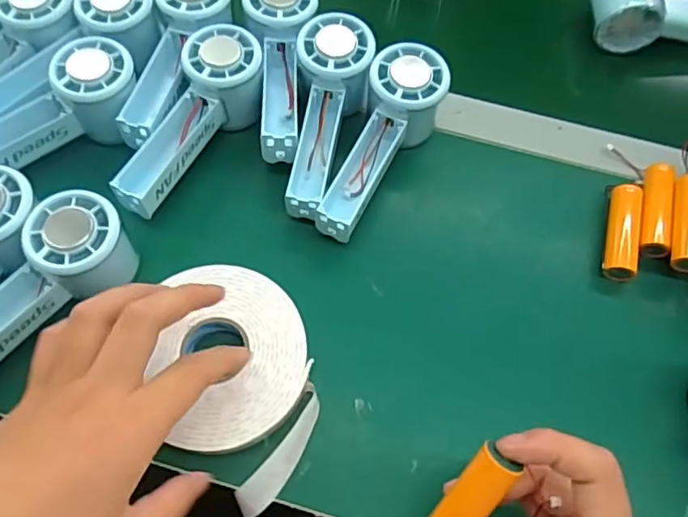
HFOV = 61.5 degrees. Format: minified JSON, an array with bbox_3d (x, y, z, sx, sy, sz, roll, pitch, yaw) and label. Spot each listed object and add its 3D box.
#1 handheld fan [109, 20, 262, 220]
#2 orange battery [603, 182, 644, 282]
[{"bbox_3d":[-0.110,-0.099,0.427,0.060,0.052,0.155,27,78,10],"label":"handheld fan"},{"bbox_3d":[0.204,-0.019,0.424,0.023,0.020,0.073,15,65,4],"label":"orange battery"}]

